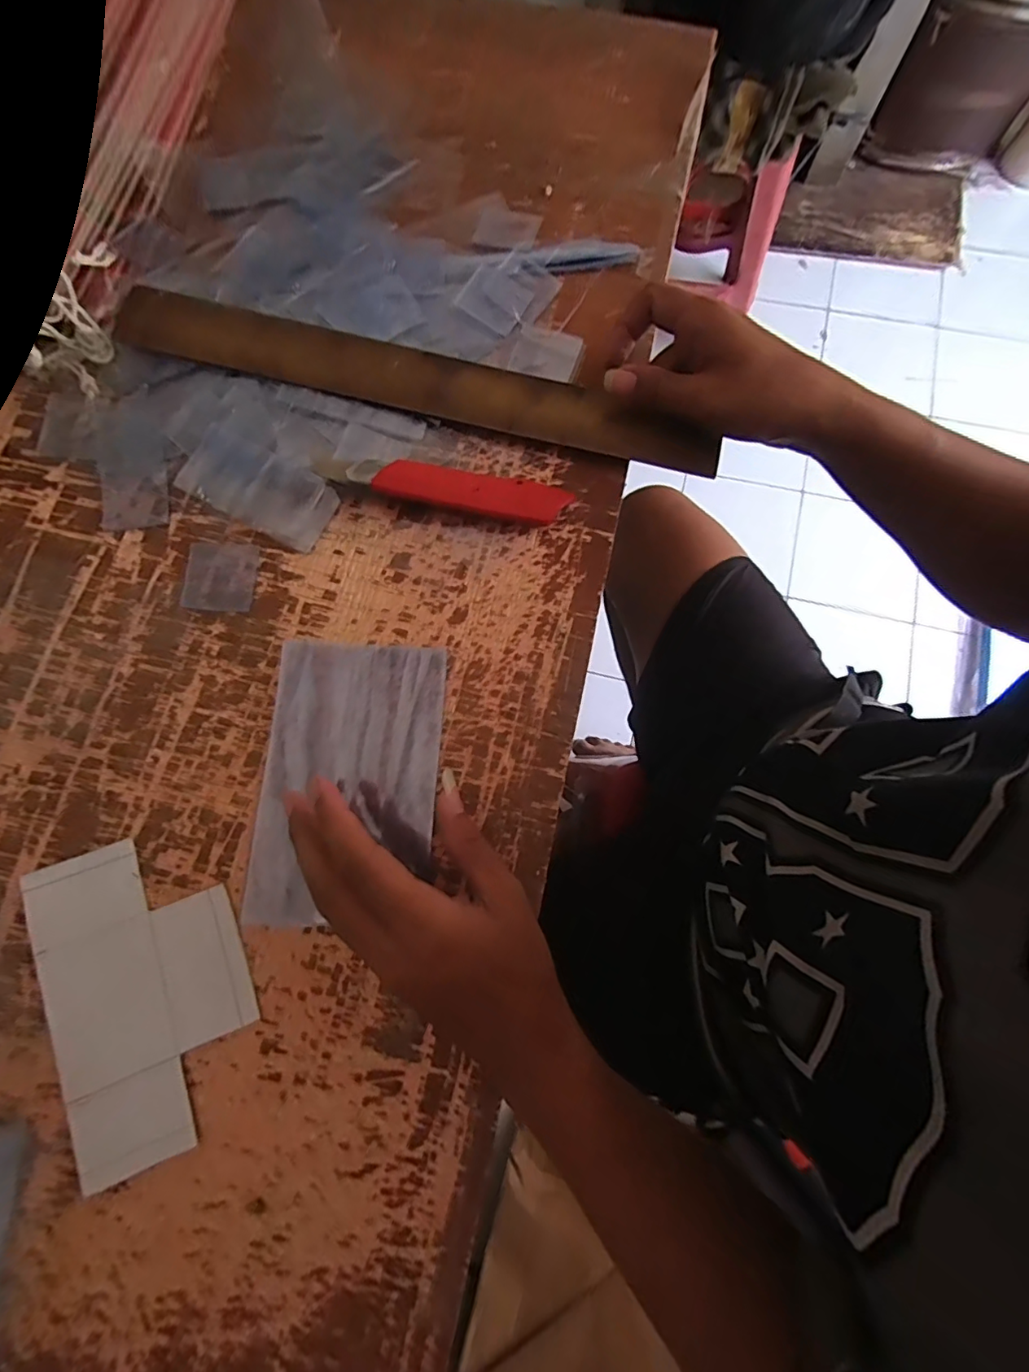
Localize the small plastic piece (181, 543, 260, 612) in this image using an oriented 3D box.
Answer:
[{"bbox_3d":[-0.199,-0.074,0.342,0.048,0.004,0.047,4,79,-1],"label":"small plastic piece"}]

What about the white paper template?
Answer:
[{"bbox_3d":[-0.207,0.169,0.287,0.101,0.009,0.165,-23,80,-6],"label":"white paper template"}]

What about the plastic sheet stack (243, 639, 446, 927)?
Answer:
[{"bbox_3d":[-0.101,0.054,0.313,0.103,0.010,0.166,2,79,-1],"label":"plastic sheet stack"}]

